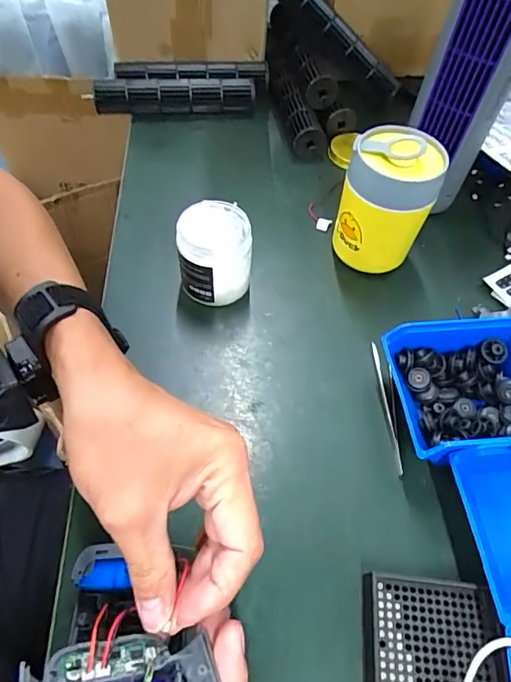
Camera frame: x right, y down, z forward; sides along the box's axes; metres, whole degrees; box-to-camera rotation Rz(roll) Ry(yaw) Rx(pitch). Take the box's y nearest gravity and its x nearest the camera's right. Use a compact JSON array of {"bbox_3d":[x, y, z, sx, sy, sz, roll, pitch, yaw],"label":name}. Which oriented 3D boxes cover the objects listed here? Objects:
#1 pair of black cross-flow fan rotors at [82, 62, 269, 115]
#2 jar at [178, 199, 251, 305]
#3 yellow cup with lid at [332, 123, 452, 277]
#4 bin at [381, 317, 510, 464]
[{"bbox_3d":[-0.104,-0.373,0.658,0.246,0.045,0.087,-1,57,-4],"label":"pair of black cross-flow fan rotors"},{"bbox_3d":[-0.041,-0.085,0.469,0.072,0.098,0.071,1,57,-2],"label":"jar"},{"bbox_3d":[0.136,-0.142,0.486,0.091,0.139,0.083,16,55,8],"label":"yellow cup with lid"},{"bbox_3d":[0.192,0.046,0.400,0.140,0.064,0.115,-3,55,-6],"label":"bin"}]

